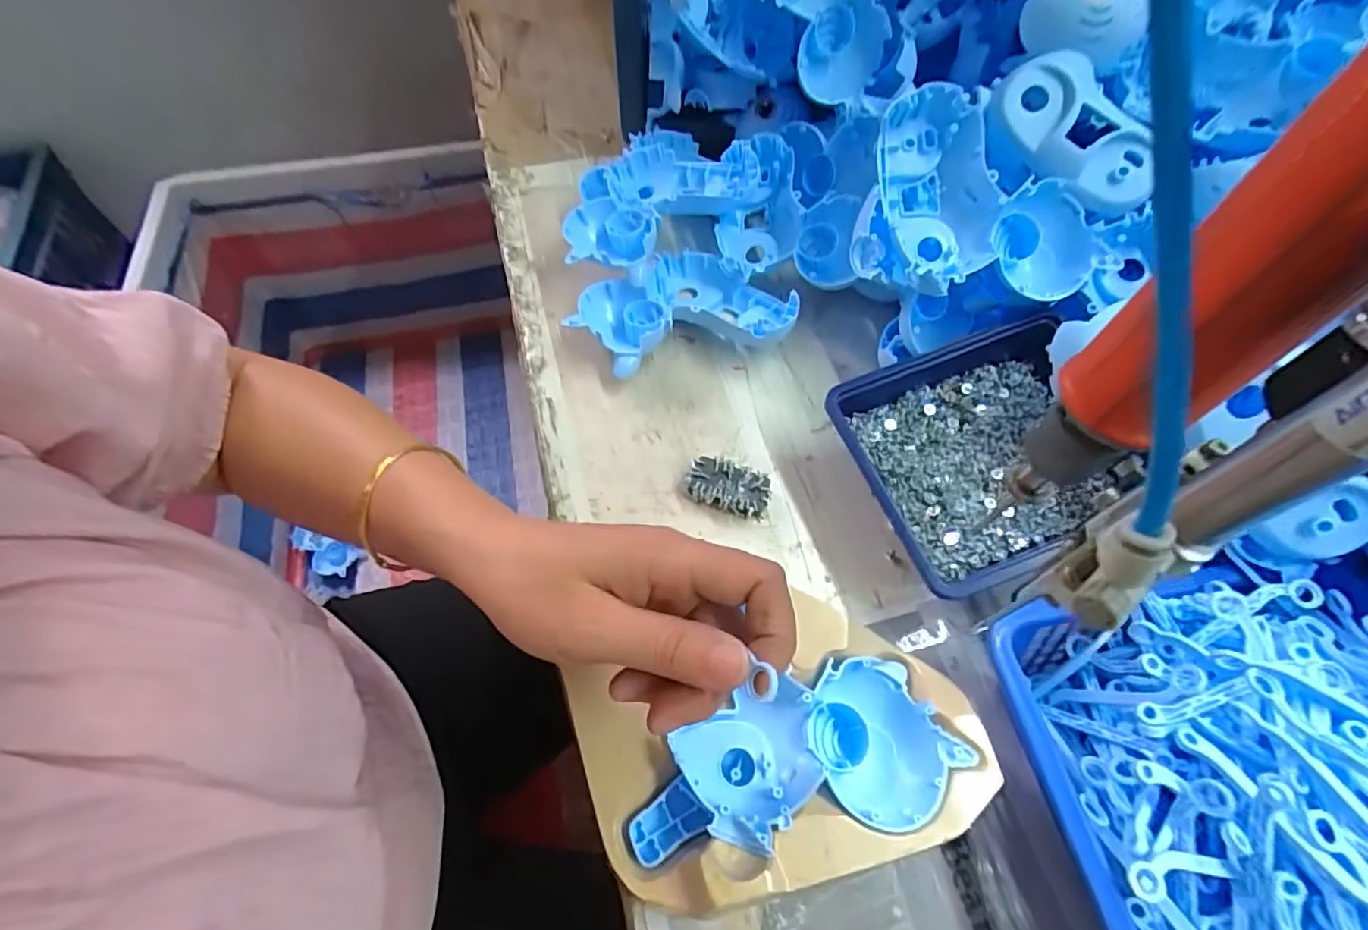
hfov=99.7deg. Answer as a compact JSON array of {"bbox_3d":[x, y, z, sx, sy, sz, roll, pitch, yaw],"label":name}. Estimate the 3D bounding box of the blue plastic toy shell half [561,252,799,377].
[{"bbox_3d":[-0.005,-0.118,0.437,0.161,0.038,0.103,-10,61,-8],"label":"blue plastic toy shell half"}]

